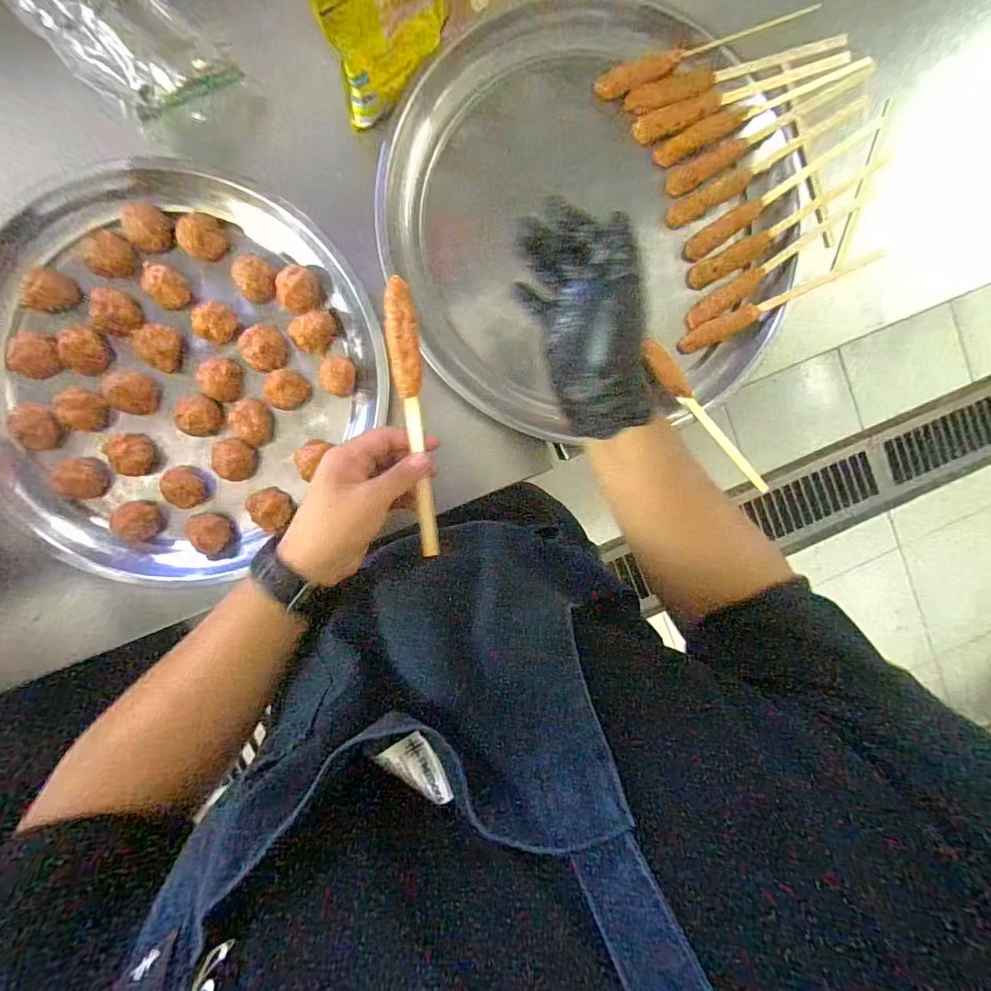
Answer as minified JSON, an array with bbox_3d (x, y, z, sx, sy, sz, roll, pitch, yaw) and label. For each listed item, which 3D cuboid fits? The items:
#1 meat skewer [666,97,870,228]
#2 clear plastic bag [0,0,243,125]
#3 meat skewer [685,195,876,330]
[{"bbox_3d":[0.291,-0.354,0.516,0.228,0.029,0.024,-30,97,-3],"label":"meat skewer"},{"bbox_3d":[-0.354,-0.431,0.421,0.239,0.027,0.110,41,89,-8],"label":"clear plastic bag"},{"bbox_3d":[0.314,-0.259,0.524,0.239,0.034,0.025,-35,97,-2],"label":"meat skewer"}]

